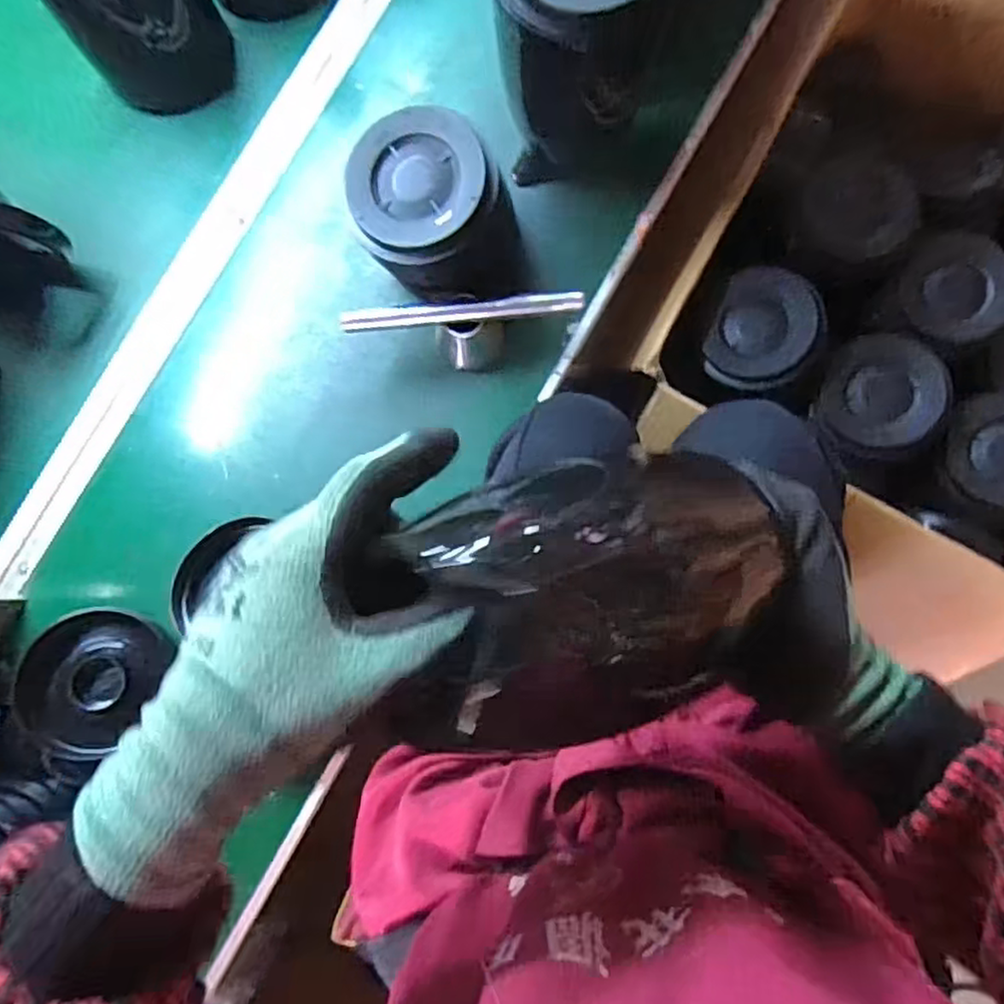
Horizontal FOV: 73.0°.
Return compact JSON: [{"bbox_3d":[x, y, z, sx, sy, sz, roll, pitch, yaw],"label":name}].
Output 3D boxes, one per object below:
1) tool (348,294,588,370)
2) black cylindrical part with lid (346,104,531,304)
[{"bbox_3d":[-0.031,-0.145,0.586,0.193,0.075,0.036,-5,82,3],"label":"tool"},{"bbox_3d":[-0.057,-0.230,0.565,0.113,0.124,0.119,-35,82,-1],"label":"black cylindrical part with lid"}]

